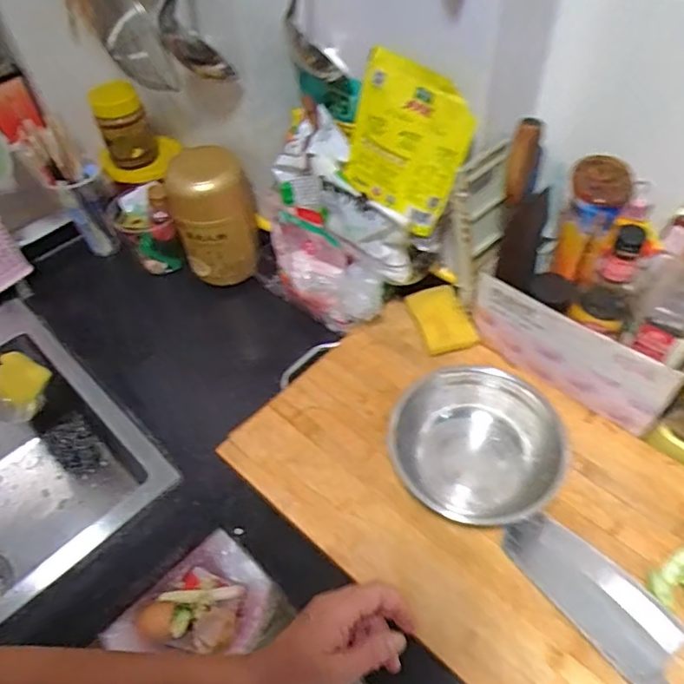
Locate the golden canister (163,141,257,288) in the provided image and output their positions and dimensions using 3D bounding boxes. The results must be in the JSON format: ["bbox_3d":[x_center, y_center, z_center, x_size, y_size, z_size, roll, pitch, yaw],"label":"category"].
[{"bbox_3d":[-0.185,-0.184,0.841,0.114,0.170,0.110,-15,52,-7],"label":"golden canister"}]

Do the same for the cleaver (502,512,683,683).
[{"bbox_3d":[0.282,0.277,0.534,0.081,0.021,0.287,-31,56,-19],"label":"cleaver"}]

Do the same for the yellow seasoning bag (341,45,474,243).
[{"bbox_3d":[0.073,-0.228,0.657,0.136,0.160,0.027,33,40,13],"label":"yellow seasoning bag"}]

